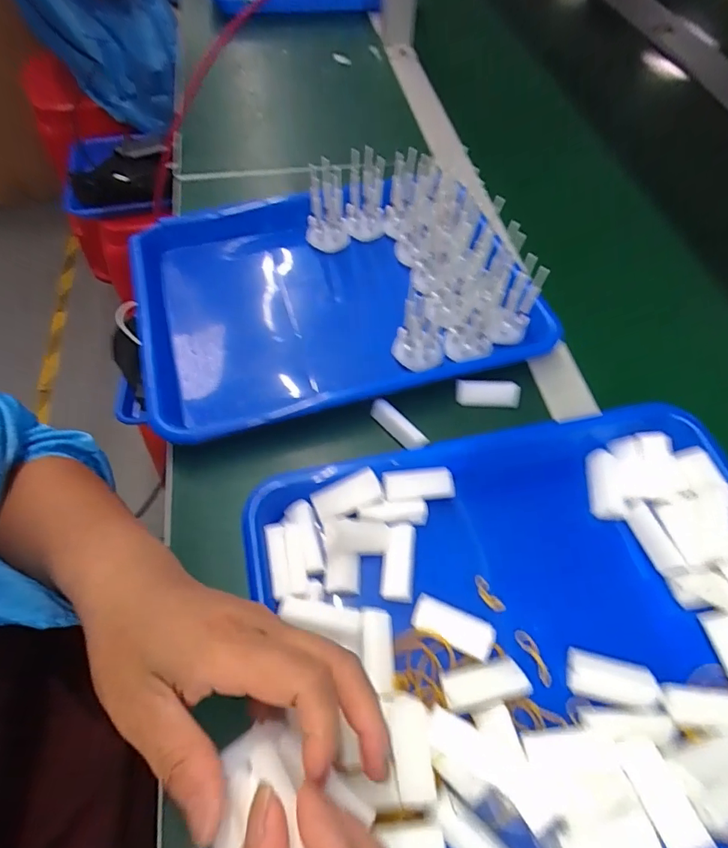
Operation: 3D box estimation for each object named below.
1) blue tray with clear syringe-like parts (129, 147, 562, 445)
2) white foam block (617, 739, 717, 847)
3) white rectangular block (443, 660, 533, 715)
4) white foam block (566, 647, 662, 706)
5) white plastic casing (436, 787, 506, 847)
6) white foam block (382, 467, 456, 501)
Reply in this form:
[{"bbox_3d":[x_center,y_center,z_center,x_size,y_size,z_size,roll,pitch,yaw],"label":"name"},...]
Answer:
[{"bbox_3d":[-0.029,-0.114,0.420,0.330,0.086,0.240,-14,61,-10],"label":"blue tray with clear syringe-like parts"},{"bbox_3d":[0.147,0.184,0.233,0.020,0.010,0.049,-14,61,-10],"label":"white foam block"},{"bbox_3d":[0.068,0.148,0.270,0.047,0.009,0.022,-11,41,-6],"label":"white rectangular block"},{"bbox_3d":[0.143,0.148,0.276,0.047,0.010,0.023,13,60,6],"label":"white foam block"},{"bbox_3d":[0.054,0.204,0.230,0.049,0.013,0.017,38,65,19],"label":"white plastic casing"},{"bbox_3d":[0.037,0.042,0.327,0.048,0.008,0.021,-4,79,-5],"label":"white foam block"}]

